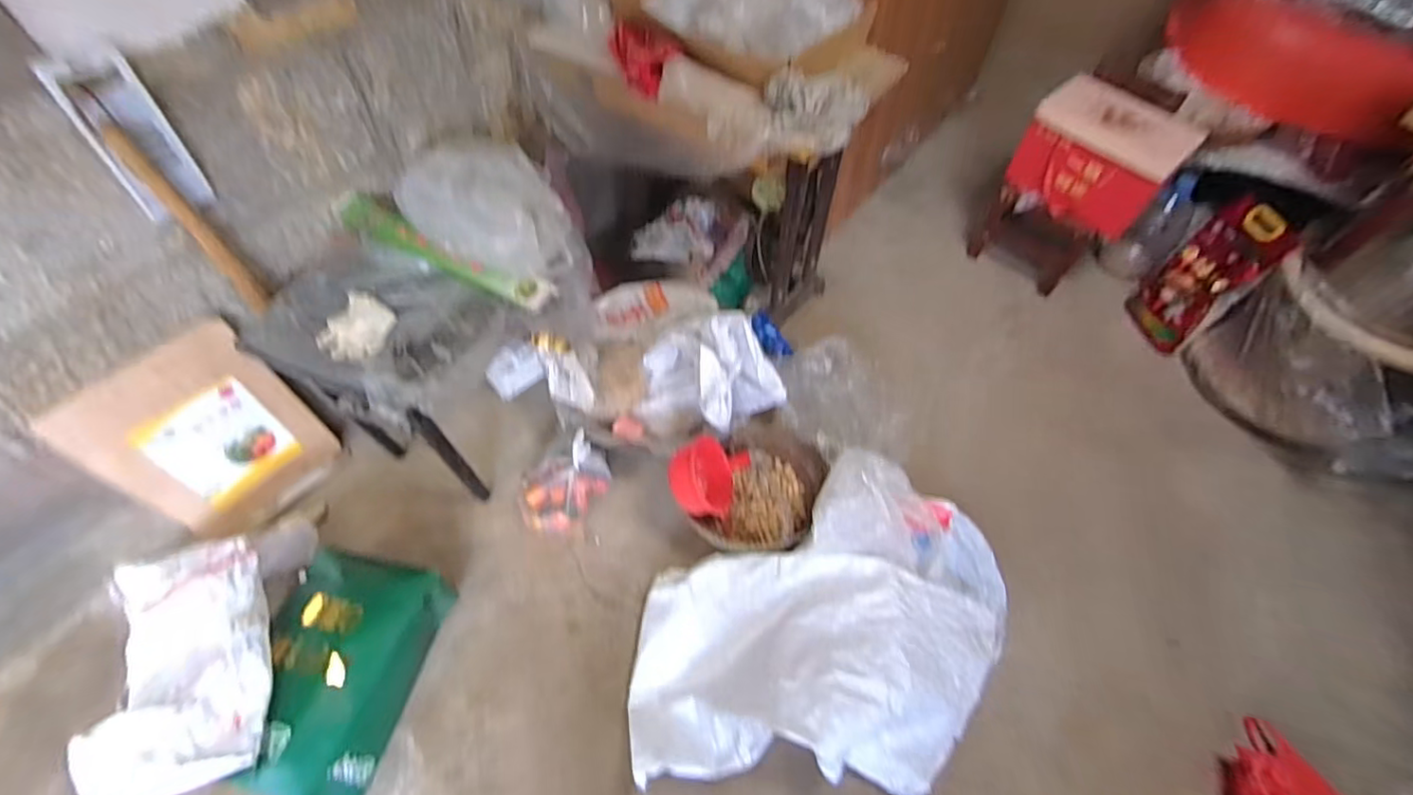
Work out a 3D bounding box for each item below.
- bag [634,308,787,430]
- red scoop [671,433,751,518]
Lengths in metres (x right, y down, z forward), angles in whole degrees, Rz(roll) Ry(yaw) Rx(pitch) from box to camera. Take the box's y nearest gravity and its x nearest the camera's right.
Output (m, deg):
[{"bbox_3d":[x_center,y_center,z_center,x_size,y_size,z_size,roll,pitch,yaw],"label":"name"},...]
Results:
[{"bbox_3d":[0.006,-0.043,1.410,0.338,0.288,0.175,17,57,10],"label":"bag"},{"bbox_3d":[0.005,0.173,1.404,0.141,0.181,0.221,23,58,13],"label":"red scoop"}]

